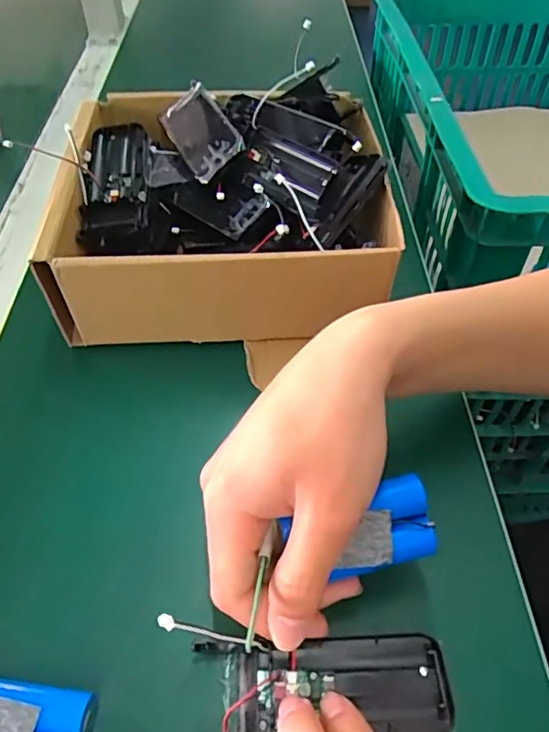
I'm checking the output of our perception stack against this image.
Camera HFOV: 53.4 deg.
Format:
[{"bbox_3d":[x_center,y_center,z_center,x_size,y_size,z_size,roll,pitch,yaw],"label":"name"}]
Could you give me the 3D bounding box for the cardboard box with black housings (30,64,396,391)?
[{"bbox_3d":[-0.030,-0.108,0.378,0.207,0.075,0.221,-2,49,1],"label":"cardboard box with black housings"}]

